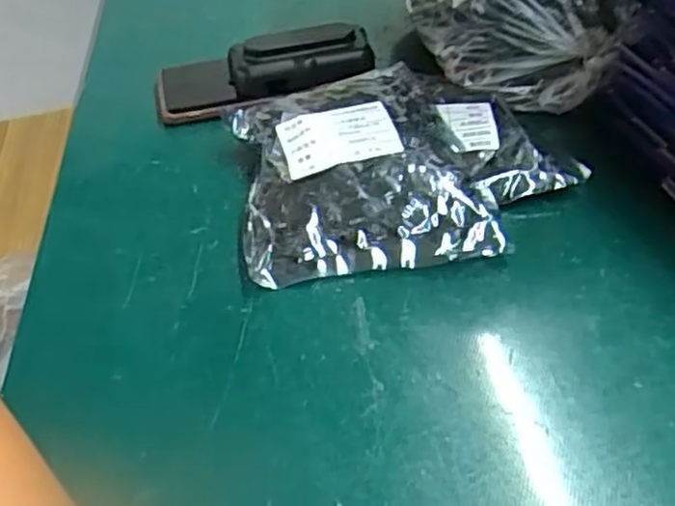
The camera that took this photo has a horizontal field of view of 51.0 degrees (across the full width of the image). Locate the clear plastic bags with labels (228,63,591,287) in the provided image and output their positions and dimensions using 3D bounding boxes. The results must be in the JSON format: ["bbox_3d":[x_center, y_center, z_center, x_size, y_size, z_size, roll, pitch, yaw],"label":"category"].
[{"bbox_3d":[0.039,-0.058,0.438,0.199,0.040,0.159,-6,42,-2],"label":"clear plastic bags with labels"}]

